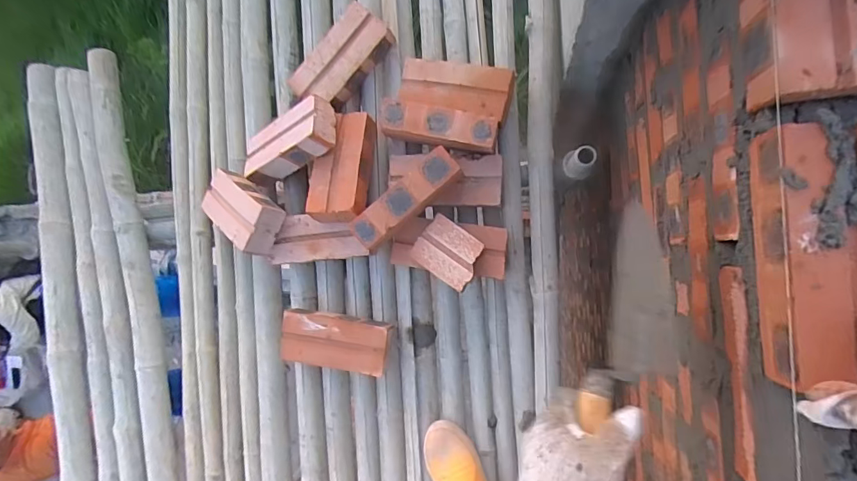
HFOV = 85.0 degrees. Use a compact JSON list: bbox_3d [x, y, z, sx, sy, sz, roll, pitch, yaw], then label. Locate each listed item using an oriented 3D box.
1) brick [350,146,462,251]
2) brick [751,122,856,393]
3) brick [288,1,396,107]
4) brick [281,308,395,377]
[{"bbox_3d":[-0.033,-0.068,0.790,0.201,0.090,0.060,-41,82,7],"label":"brick"},{"bbox_3d":[0.313,0.009,0.360,0.095,0.051,0.190,-4,89,7],"label":"brick"},{"bbox_3d":[-0.163,-0.342,0.902,0.101,0.077,0.201,41,96,9],"label":"brick"},{"bbox_3d":[-0.175,0.191,0.895,0.204,0.070,0.100,7,90,11],"label":"brick"}]

